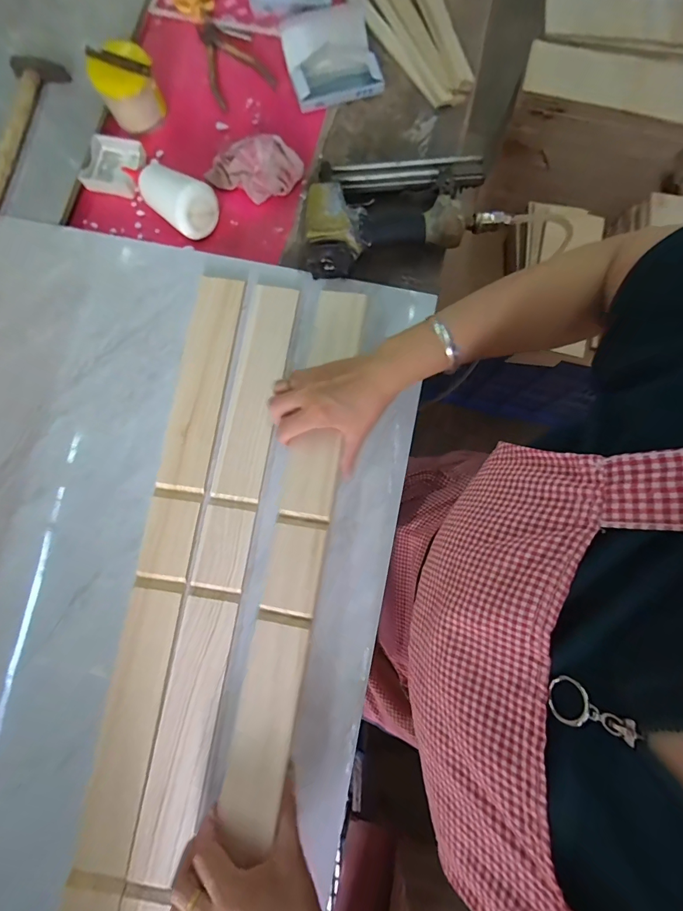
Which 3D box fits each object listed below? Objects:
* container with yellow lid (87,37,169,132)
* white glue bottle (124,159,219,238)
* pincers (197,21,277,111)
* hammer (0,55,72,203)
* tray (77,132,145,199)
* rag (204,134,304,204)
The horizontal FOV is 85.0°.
[{"bbox_3d":[-0.291,-0.505,0.511,0.080,0.060,0.066,-29,81,-5],"label":"container with yellow lid"},{"bbox_3d":[-0.238,-0.356,0.494,0.153,0.057,0.066,36,82,7],"label":"white glue bottle"},{"bbox_3d":[-0.171,-0.589,0.554,0.093,0.011,0.153,-28,80,-4],"label":"pincers"},{"bbox_3d":[-0.449,-0.438,0.510,0.071,0.018,0.246,10,80,2],"label":"hammer"},{"bbox_3d":[-0.319,-0.409,0.528,0.077,0.020,0.082,10,80,3],"label":"tray"},{"bbox_3d":[-0.119,-0.396,0.504,0.118,0.040,0.079,28,81,6],"label":"rag"}]

